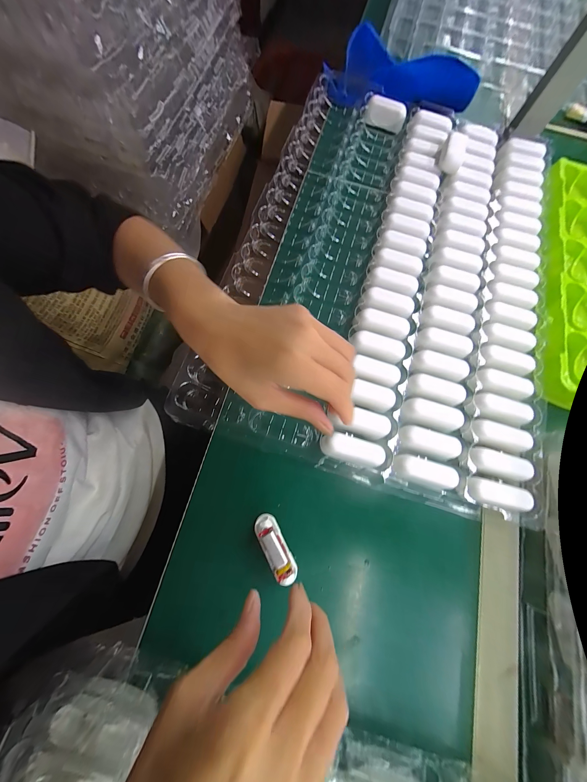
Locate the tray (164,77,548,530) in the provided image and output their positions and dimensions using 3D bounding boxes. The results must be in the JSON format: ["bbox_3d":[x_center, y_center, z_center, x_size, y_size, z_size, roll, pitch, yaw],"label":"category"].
[{"bbox_3d":[0.127,-0.163,0.346,0.377,0.043,0.537,16,72,3],"label":"tray"}]

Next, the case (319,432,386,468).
[{"bbox_3d":[0.058,0.062,0.272,0.063,0.026,0.025,16,73,0],"label":"case"}]

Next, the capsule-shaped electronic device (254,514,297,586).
[{"bbox_3d":[-0.016,0.148,0.246,0.022,0.022,0.063,-29,78,-12],"label":"capsule-shaped electronic device"}]

